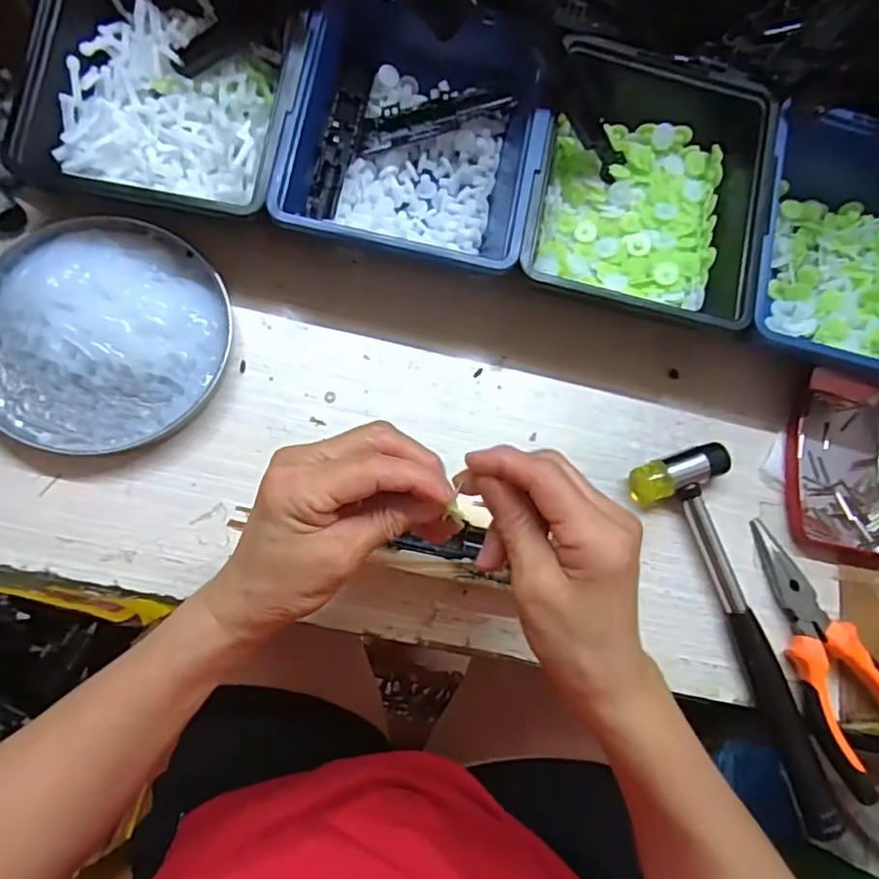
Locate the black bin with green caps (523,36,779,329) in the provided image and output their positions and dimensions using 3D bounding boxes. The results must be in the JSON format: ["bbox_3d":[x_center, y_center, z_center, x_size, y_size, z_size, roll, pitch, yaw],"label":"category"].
[{"bbox_3d":[0.131,-0.157,0.388,0.138,0.057,0.171,15,76,-5],"label":"black bin with green caps"}]

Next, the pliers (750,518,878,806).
[{"bbox_3d":[0.236,0.127,0.371,0.052,0.022,0.157,-17,72,-8],"label":"pliers"}]

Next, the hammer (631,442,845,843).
[{"bbox_3d":[0.182,0.120,0.367,0.059,0.025,0.230,-14,80,-11],"label":"hammer"}]

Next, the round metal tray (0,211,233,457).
[{"bbox_3d":[-0.201,-0.064,0.356,0.142,0.020,0.140,2,77,-8],"label":"round metal tray"}]

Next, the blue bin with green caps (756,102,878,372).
[{"bbox_3d":[0.271,-0.123,0.405,0.146,0.066,0.167,13,75,-5],"label":"blue bin with green caps"}]

